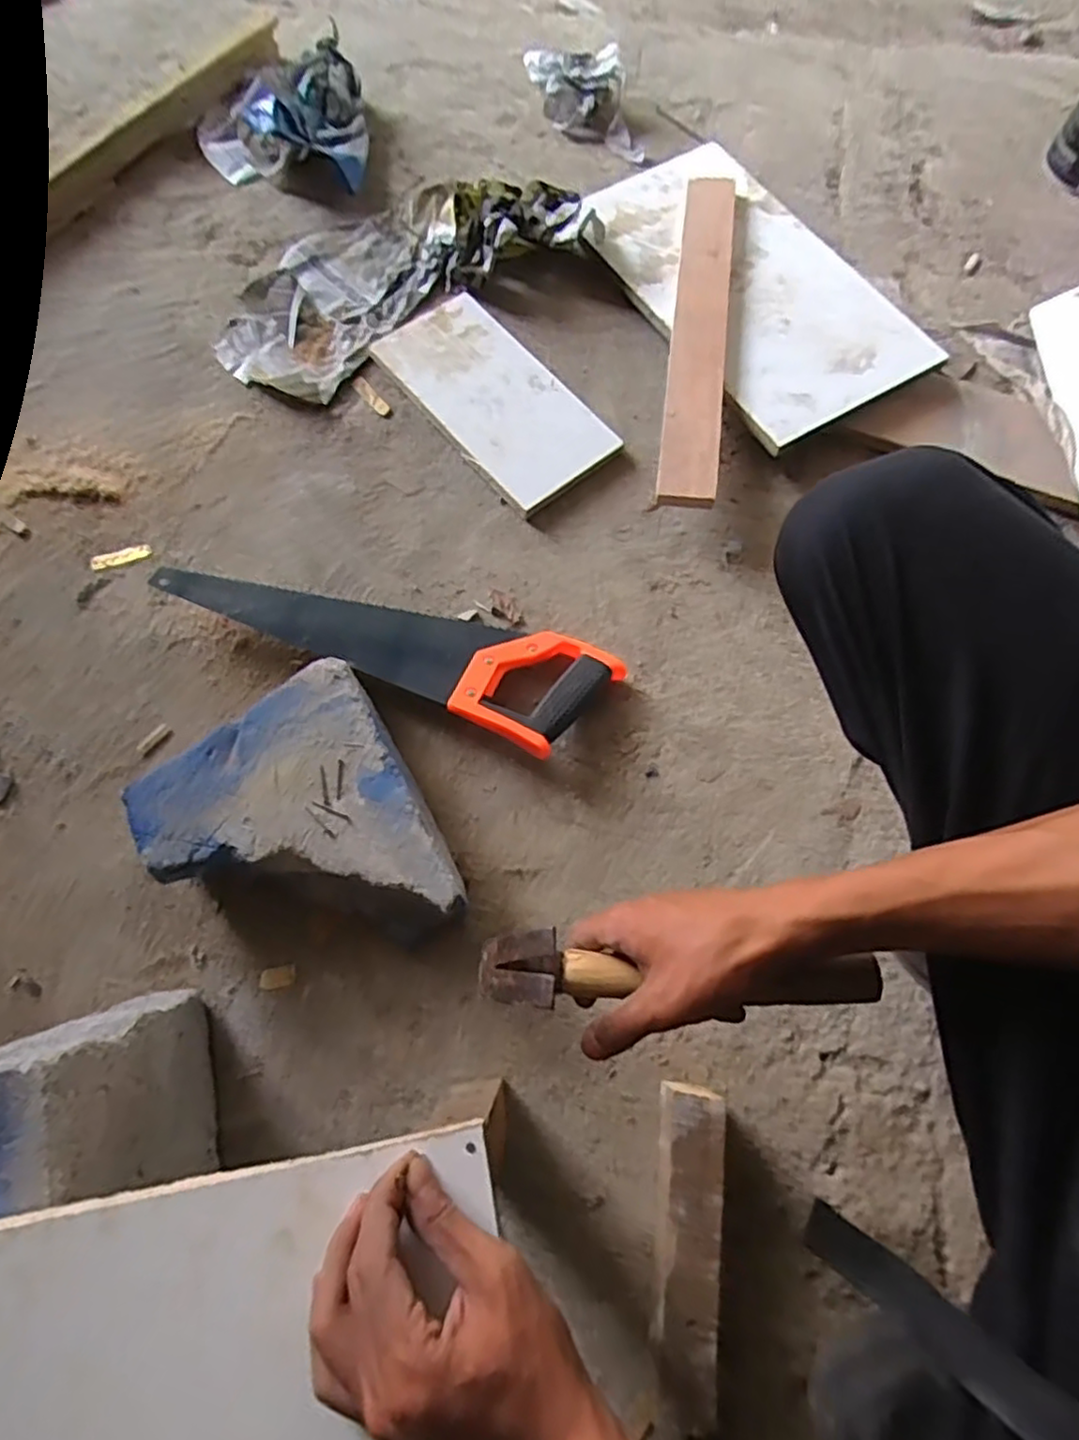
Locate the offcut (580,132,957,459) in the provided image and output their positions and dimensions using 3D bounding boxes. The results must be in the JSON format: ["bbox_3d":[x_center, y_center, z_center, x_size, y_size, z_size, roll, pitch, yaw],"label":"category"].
[{"bbox_3d":[0.226,-0.488,0.770,0.225,0.021,0.406,-32,74,-7],"label":"offcut"}]

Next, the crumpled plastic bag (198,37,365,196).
[{"bbox_3d":[-0.313,-0.726,0.839,0.206,0.074,0.228,-14,72,-5],"label":"crumpled plastic bag"}]

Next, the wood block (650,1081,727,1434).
[{"bbox_3d":[0.105,0.370,0.500,0.043,0.049,0.191,7,72,2],"label":"wood block"}]

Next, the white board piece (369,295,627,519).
[{"bbox_3d":[-0.050,-0.343,0.741,0.134,0.025,0.266,-38,77,-14],"label":"white board piece"}]

